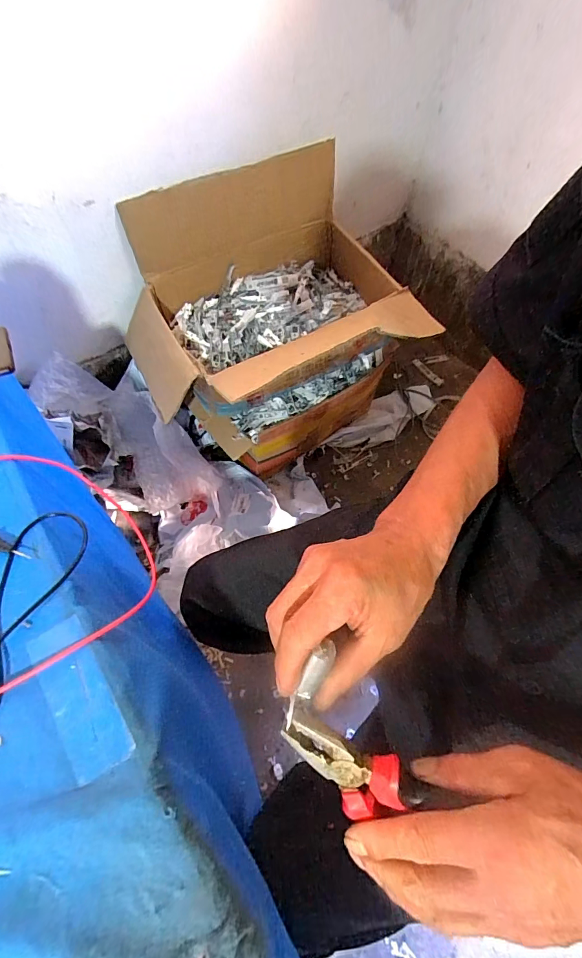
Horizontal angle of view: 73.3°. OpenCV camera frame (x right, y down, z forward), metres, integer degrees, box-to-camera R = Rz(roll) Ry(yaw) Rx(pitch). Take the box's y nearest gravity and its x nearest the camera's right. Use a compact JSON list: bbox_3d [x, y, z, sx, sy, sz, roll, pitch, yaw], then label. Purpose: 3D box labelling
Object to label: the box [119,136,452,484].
[{"bbox_3d":[-0.014,-0.323,0.909,0.630,0.496,0.459,-30,66,-15],"label":"box"}]

